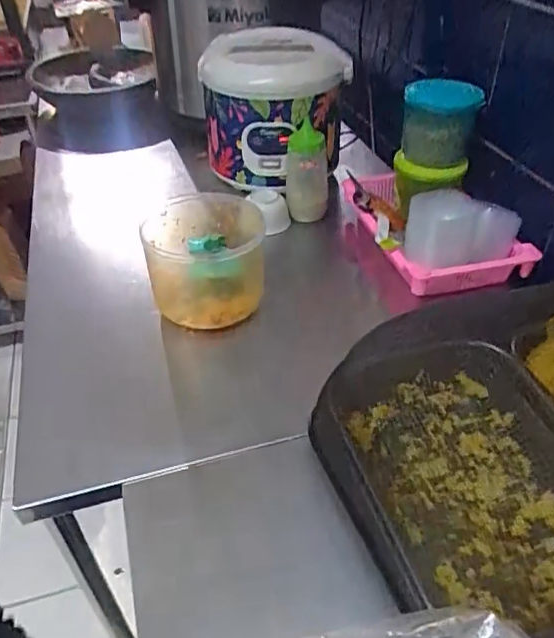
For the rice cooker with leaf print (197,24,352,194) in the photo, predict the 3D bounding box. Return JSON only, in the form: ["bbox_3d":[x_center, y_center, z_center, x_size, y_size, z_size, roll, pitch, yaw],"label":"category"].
[{"bbox_3d":[-0.006,-0.379,1.009,0.256,0.244,0.231,-2,40,-1],"label":"rice cooker with leaf print"}]

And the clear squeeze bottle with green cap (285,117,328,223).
[{"bbox_3d":[0.051,-0.235,0.947,0.069,0.159,0.068,-5,40,-4],"label":"clear squeeze bottle with green cap"}]

